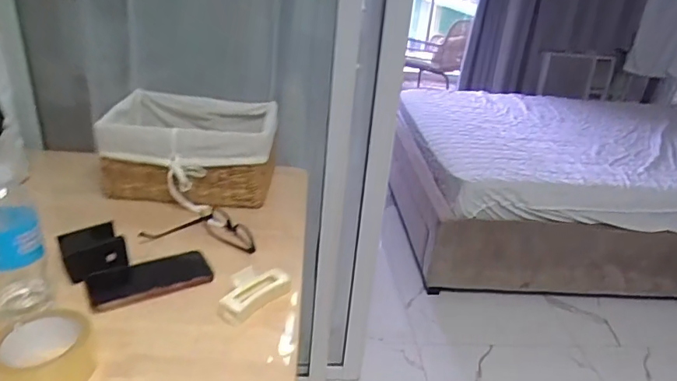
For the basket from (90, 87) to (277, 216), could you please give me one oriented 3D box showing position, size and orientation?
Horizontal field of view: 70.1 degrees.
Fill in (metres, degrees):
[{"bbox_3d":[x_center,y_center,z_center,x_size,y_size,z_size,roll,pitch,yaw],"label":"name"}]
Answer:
[{"bbox_3d":[-0.298,-0.086,0.970,0.309,0.153,0.272,-1,27,-15],"label":"basket"}]

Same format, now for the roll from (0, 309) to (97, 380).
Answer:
[{"bbox_3d":[-0.327,0.182,0.533,0.094,0.049,0.101,6,26,-3],"label":"roll"}]

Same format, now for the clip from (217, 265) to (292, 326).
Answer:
[{"bbox_3d":[-0.126,0.142,0.683,0.064,0.042,0.106,25,31,32],"label":"clip"}]

